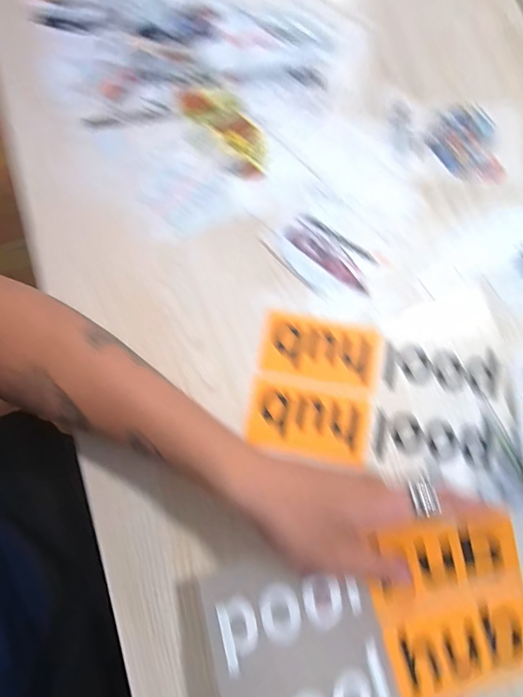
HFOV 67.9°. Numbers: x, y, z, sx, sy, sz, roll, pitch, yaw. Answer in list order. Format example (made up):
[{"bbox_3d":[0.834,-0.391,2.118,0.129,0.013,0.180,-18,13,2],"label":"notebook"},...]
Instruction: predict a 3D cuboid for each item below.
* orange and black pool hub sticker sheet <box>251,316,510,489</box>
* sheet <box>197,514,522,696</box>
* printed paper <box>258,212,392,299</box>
[{"bbox_3d":[0.100,0.044,0.319,0.206,0.004,0.114,11,79,1],"label":"orange and black pool hub sticker sheet"},{"bbox_3d":[0.074,0.180,0.243,0.198,0.024,0.111,-13,81,-7],"label":"sheet"},{"bbox_3d":[0.056,-0.082,0.344,0.100,0.004,0.061,33,80,3],"label":"printed paper"}]

